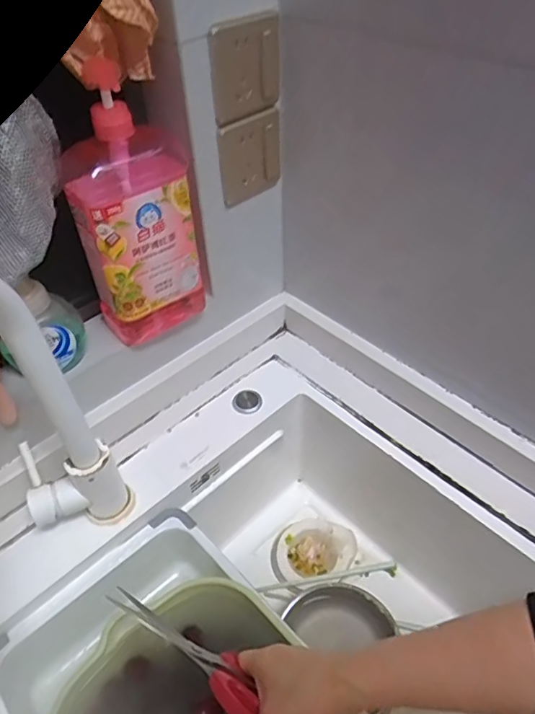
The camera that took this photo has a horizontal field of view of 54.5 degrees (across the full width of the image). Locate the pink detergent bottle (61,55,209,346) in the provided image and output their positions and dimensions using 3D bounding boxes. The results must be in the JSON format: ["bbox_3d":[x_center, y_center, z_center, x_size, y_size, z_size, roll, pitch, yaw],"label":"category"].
[{"bbox_3d":[-0.140,-0.150,0.549,0.123,0.271,0.094,-22,48,-18],"label":"pink detergent bottle"}]

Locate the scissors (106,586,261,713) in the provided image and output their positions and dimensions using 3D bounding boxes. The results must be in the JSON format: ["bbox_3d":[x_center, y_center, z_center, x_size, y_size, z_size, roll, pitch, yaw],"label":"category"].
[{"bbox_3d":[-0.049,0.249,0.423,0.193,0.049,0.036,26,52,29],"label":"scissors"}]

